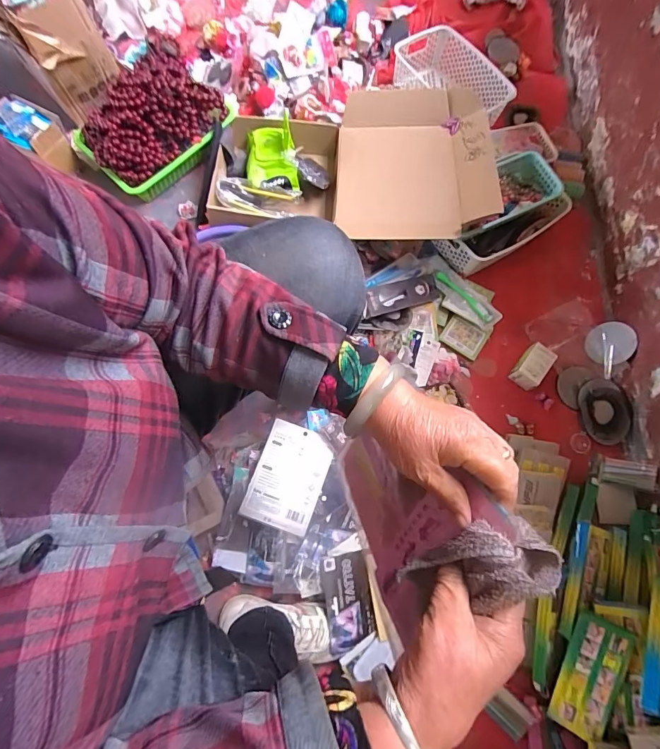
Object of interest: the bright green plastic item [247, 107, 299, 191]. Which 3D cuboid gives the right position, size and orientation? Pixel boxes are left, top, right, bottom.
[{"bbox_3d":[-0.137,-0.512,0.922,0.113,0.058,0.214,-5,74,-4],"label":"bright green plastic item"}]

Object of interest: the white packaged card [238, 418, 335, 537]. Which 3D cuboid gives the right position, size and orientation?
[{"bbox_3d":[-0.073,0.183,0.710,0.123,0.015,0.177,19,74,4],"label":"white packaged card"}]

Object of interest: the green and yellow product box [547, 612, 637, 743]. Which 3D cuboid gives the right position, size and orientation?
[{"bbox_3d":[0.399,0.465,0.606,0.073,0.014,0.181,17,96,36],"label":"green and yellow product box"}]

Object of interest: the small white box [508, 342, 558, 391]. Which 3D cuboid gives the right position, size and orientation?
[{"bbox_3d":[0.428,-0.018,0.837,0.058,0.048,0.088,42,76,10],"label":"small white box"}]

